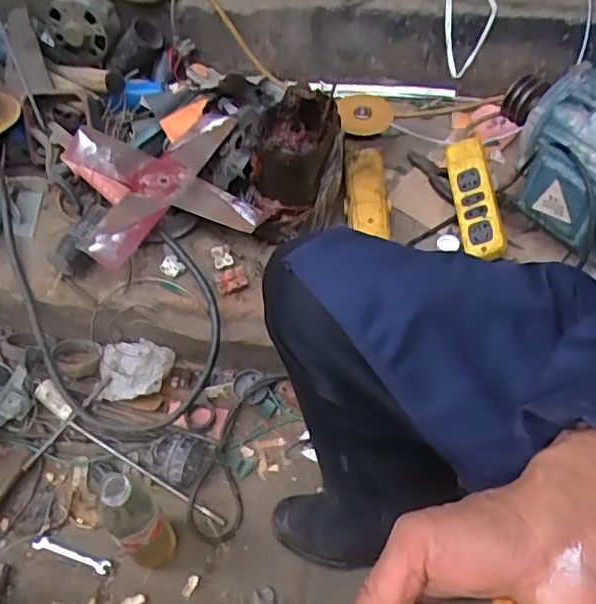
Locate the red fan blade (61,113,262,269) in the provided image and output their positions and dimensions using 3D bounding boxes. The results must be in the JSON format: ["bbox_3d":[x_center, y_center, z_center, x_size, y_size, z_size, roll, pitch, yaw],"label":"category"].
[{"bbox_3d":[-0.203,-0.174,0.921,0.257,0.064,0.248,-14,53,-8],"label":"red fan blade"}]

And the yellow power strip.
[{"bbox_3d":[0.254,-0.149,0.886,0.054,0.048,0.188,-7,72,-3],"label":"yellow power strip"}]

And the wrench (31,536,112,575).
[{"bbox_3d":[-0.307,0.341,0.831,0.115,0.006,0.017,15,55,13],"label":"wrench"}]

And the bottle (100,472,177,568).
[{"bbox_3d":[-0.189,0.272,0.739,0.054,0.211,0.053,-1,52,2],"label":"bottle"}]

